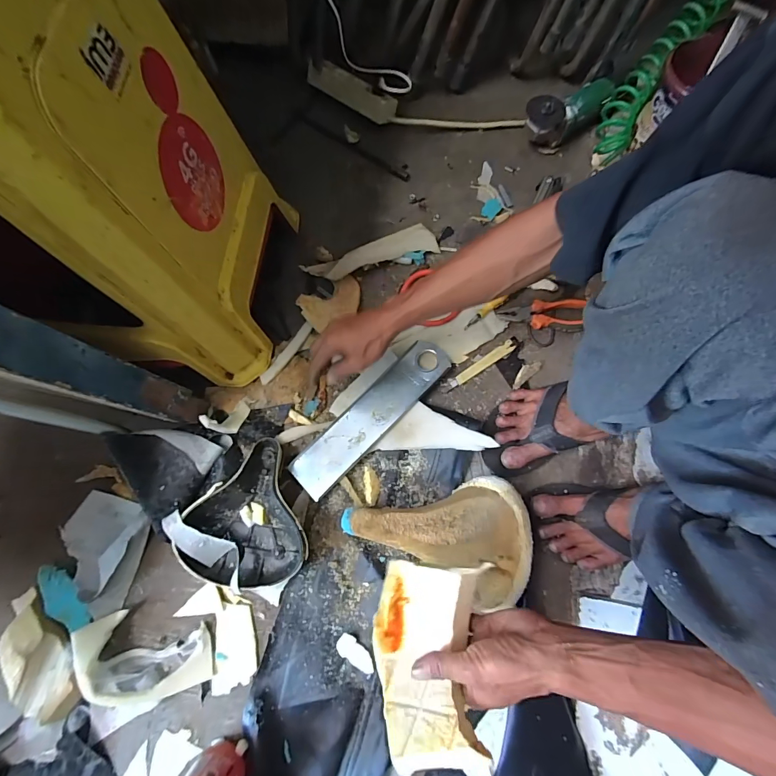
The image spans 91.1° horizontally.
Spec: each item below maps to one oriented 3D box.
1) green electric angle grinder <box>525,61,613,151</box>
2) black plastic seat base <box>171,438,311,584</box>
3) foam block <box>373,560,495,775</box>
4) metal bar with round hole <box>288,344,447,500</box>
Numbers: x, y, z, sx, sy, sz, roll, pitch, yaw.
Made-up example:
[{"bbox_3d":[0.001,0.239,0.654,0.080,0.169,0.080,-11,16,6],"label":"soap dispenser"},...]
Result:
[{"bbox_3d":[0.365,-0.546,0.737,0.236,0.078,0.074,-37,76,-8],"label":"green electric angle grinder"},{"bbox_3d":[-0.214,0.194,0.557,0.166,0.059,0.198,-22,74,-4],"label":"black plastic seat base"},{"bbox_3d":[0.041,0.258,0.372,0.111,0.052,0.169,6,74,4],"label":"foam block"},{"bbox_3d":[-0.022,0.041,0.617,0.309,0.011,0.075,-44,71,-11],"label":"metal bar with round hole"}]

